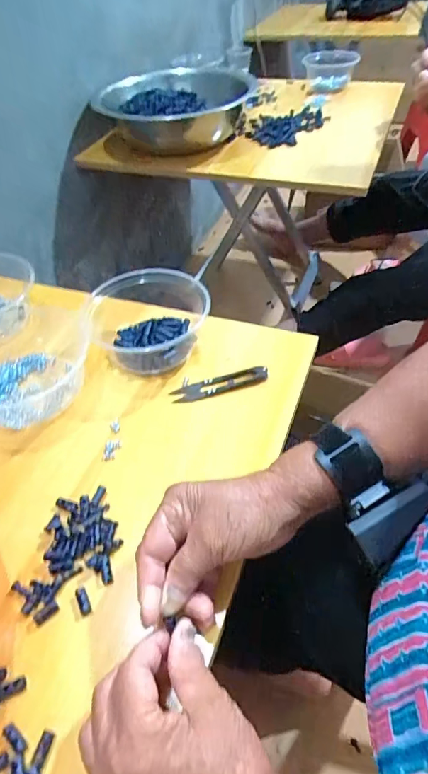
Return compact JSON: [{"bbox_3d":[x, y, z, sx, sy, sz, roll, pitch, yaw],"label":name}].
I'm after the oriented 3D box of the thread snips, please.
[{"bbox_3d":[0.006,-0.003,0.469,0.101,0.008,0.024,-12,48,-4],"label":"thread snips"}]

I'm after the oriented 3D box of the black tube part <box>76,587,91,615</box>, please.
[{"bbox_3d":[-0.098,0.159,0.336,0.007,0.004,0.021,-26,50,-16],"label":"black tube part"}]

